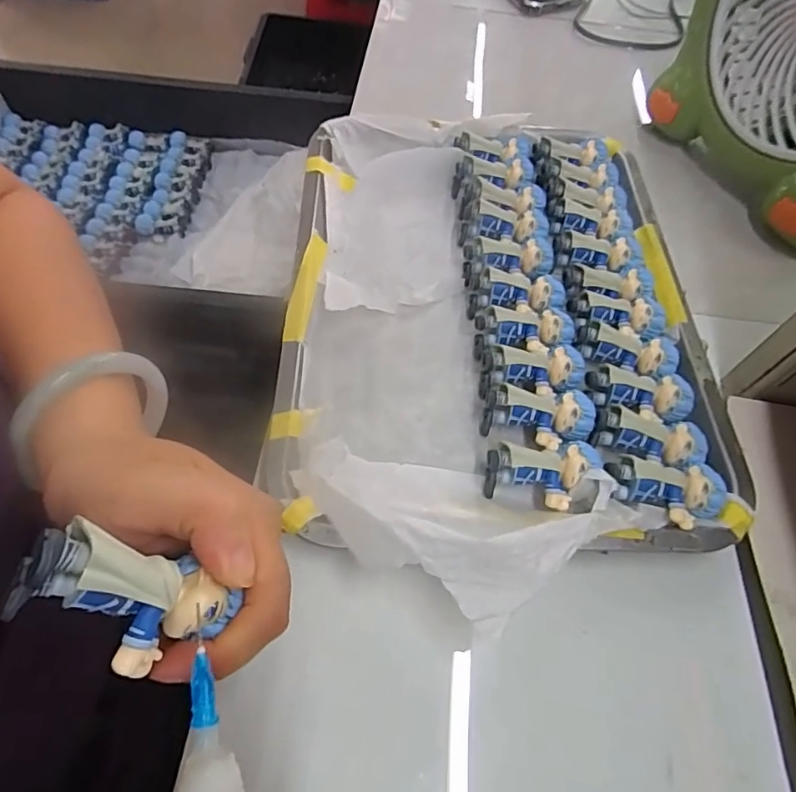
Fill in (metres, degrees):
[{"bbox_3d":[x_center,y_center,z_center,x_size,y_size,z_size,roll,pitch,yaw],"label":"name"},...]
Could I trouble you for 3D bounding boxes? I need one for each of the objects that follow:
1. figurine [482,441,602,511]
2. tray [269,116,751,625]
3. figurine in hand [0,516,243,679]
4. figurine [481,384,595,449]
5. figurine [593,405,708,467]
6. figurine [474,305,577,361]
[{"bbox_3d":[0.077,0.041,0.283,0.060,0.026,0.034,-4,60,9],"label":"figurine"},{"bbox_3d":[0.059,-0.059,0.335,0.245,0.053,0.356,1,60,-3],"label":"tray"},{"bbox_3d":[-0.075,0.058,0.147,0.057,0.020,0.030,36,54,-32],"label":"figurine in hand"},{"bbox_3d":[0.080,0.015,0.305,0.059,0.029,0.032,5,60,-1],"label":"figurine"},{"bbox_3d":[0.141,0.025,0.296,0.058,0.020,0.027,9,60,1],"label":"figurine"},{"bbox_3d":[0.080,-0.037,0.336,0.059,0.028,0.033,-9,61,-9],"label":"figurine"}]

